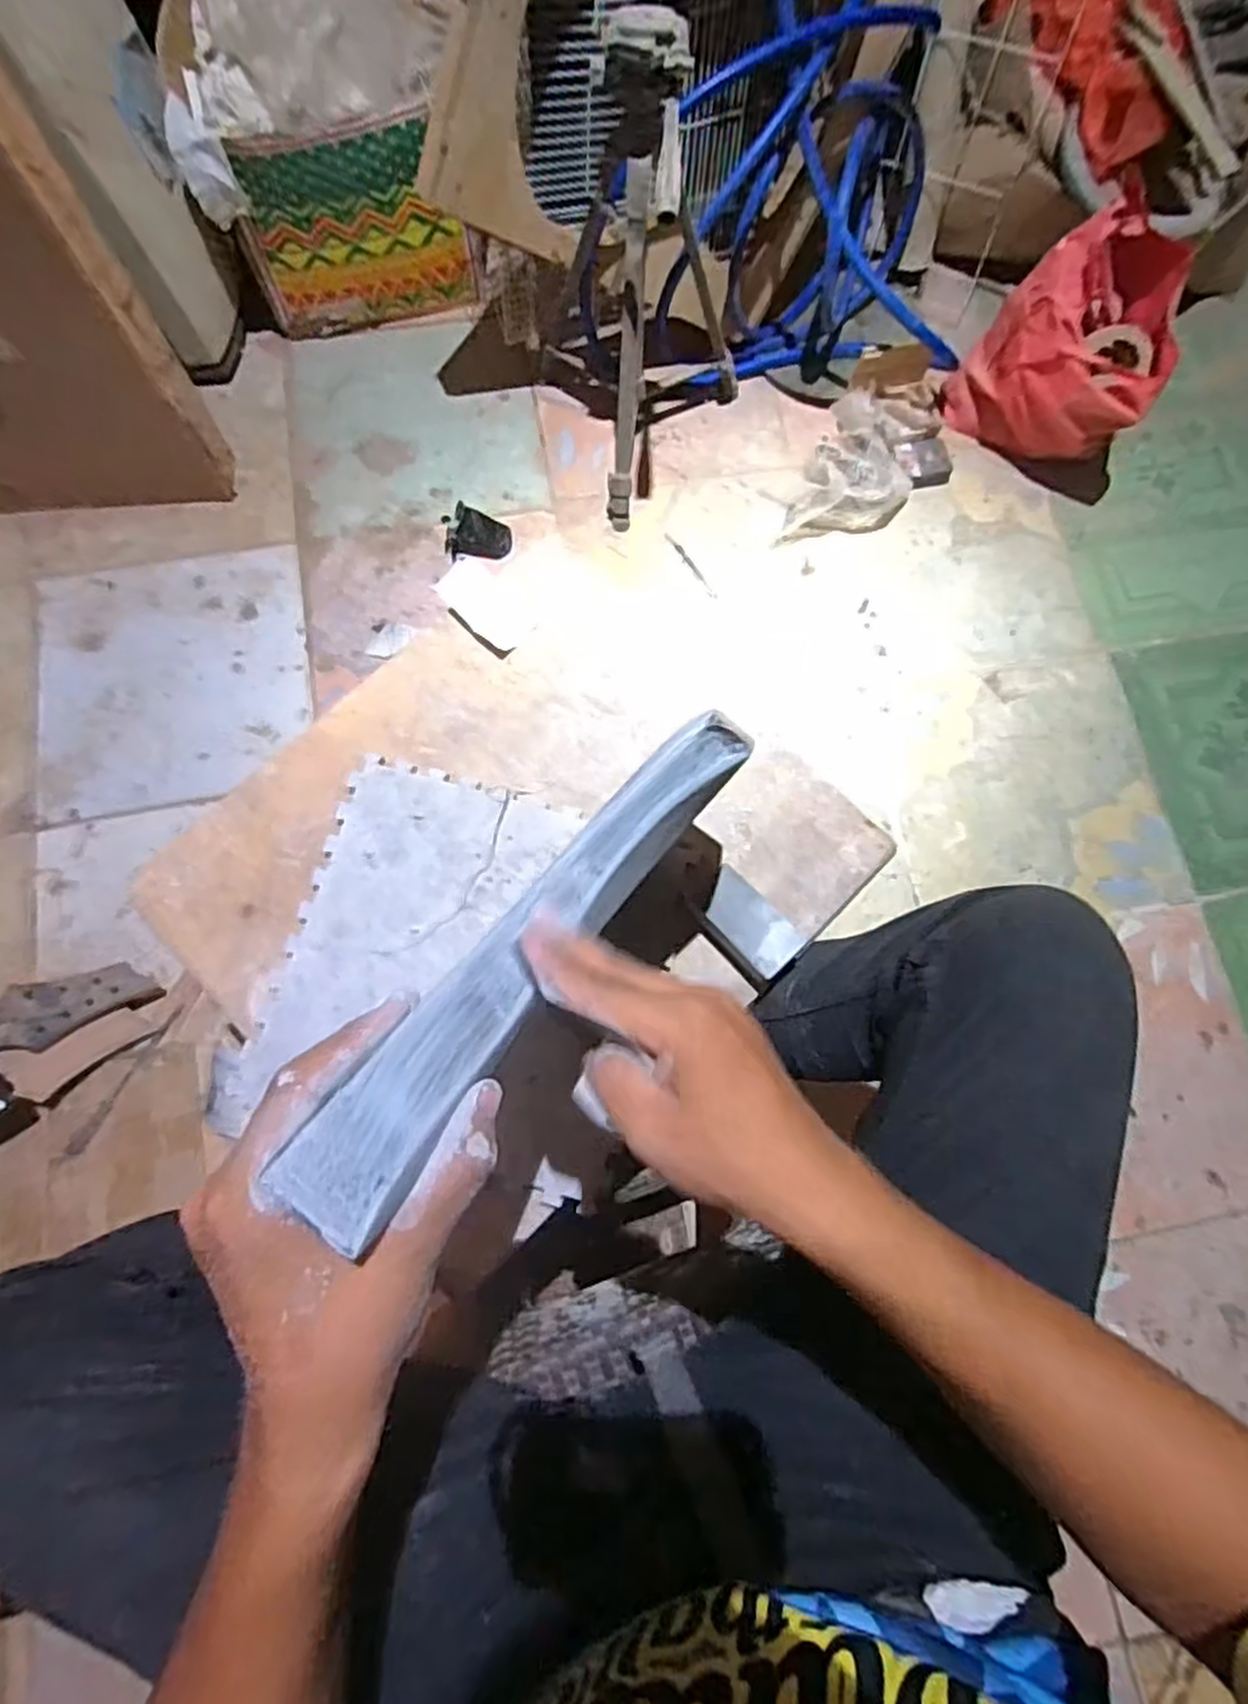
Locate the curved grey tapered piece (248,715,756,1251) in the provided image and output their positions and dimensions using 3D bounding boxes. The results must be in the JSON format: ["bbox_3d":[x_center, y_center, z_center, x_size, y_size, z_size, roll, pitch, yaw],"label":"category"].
[{"bbox_3d":[-0.027,0.029,0.353,0.044,0.048,0.318,35,47,6],"label":"curved grey tapered piece"}]

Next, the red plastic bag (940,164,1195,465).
[{"bbox_3d":[0.666,-0.731,1.133,0.231,0.267,0.257,-43,82,-9],"label":"red plastic bag"}]

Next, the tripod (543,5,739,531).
[{"bbox_3d":[0.041,-0.717,1.008,0.290,0.522,0.294,-3,78,-2],"label":"tripod"}]

